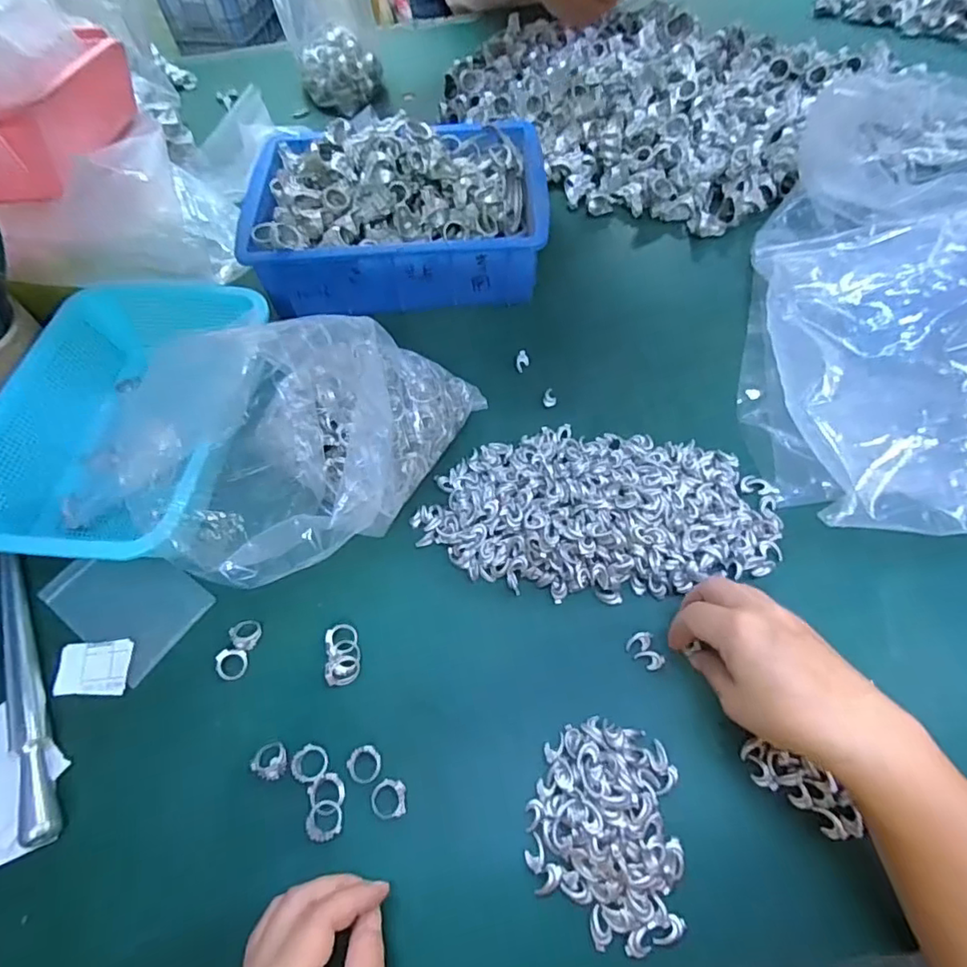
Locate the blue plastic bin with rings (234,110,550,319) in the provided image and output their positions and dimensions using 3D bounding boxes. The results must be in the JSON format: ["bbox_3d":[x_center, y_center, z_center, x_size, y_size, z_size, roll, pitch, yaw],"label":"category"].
[{"bbox_3d":[-0.086,-0.287,0.579,0.296,0.095,0.198,-5,60,1],"label":"blue plastic bin with rings"}]

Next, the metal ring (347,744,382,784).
[{"bbox_3d":[-0.079,0.187,0.372,0.021,0.008,0.022,-2,60,3],"label":"metal ring"}]

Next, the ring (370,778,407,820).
[{"bbox_3d":[-0.062,0.204,0.360,0.022,0.007,0.022,-2,60,3],"label":"ring"}]

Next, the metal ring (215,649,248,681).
[{"bbox_3d":[-0.186,0.132,0.409,0.023,0.008,0.020,-2,60,3],"label":"metal ring"}]

